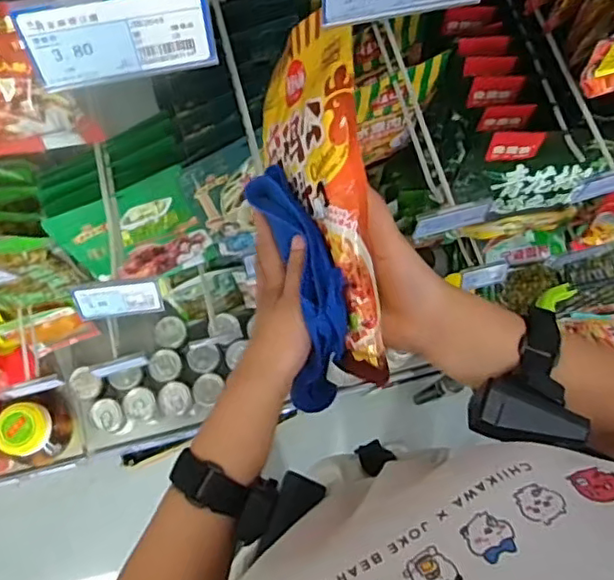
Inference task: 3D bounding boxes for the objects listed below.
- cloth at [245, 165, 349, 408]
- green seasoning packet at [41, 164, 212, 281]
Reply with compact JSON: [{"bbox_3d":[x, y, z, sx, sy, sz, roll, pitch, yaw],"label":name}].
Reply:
[{"bbox_3d":[-0.004,-0.011,0.431,0.045,0.060,0.182,-14,74,-6],"label":"cloth"},{"bbox_3d":[-0.205,-0.064,0.747,0.151,0.196,0.022,-27,70,-8],"label":"green seasoning packet"}]

